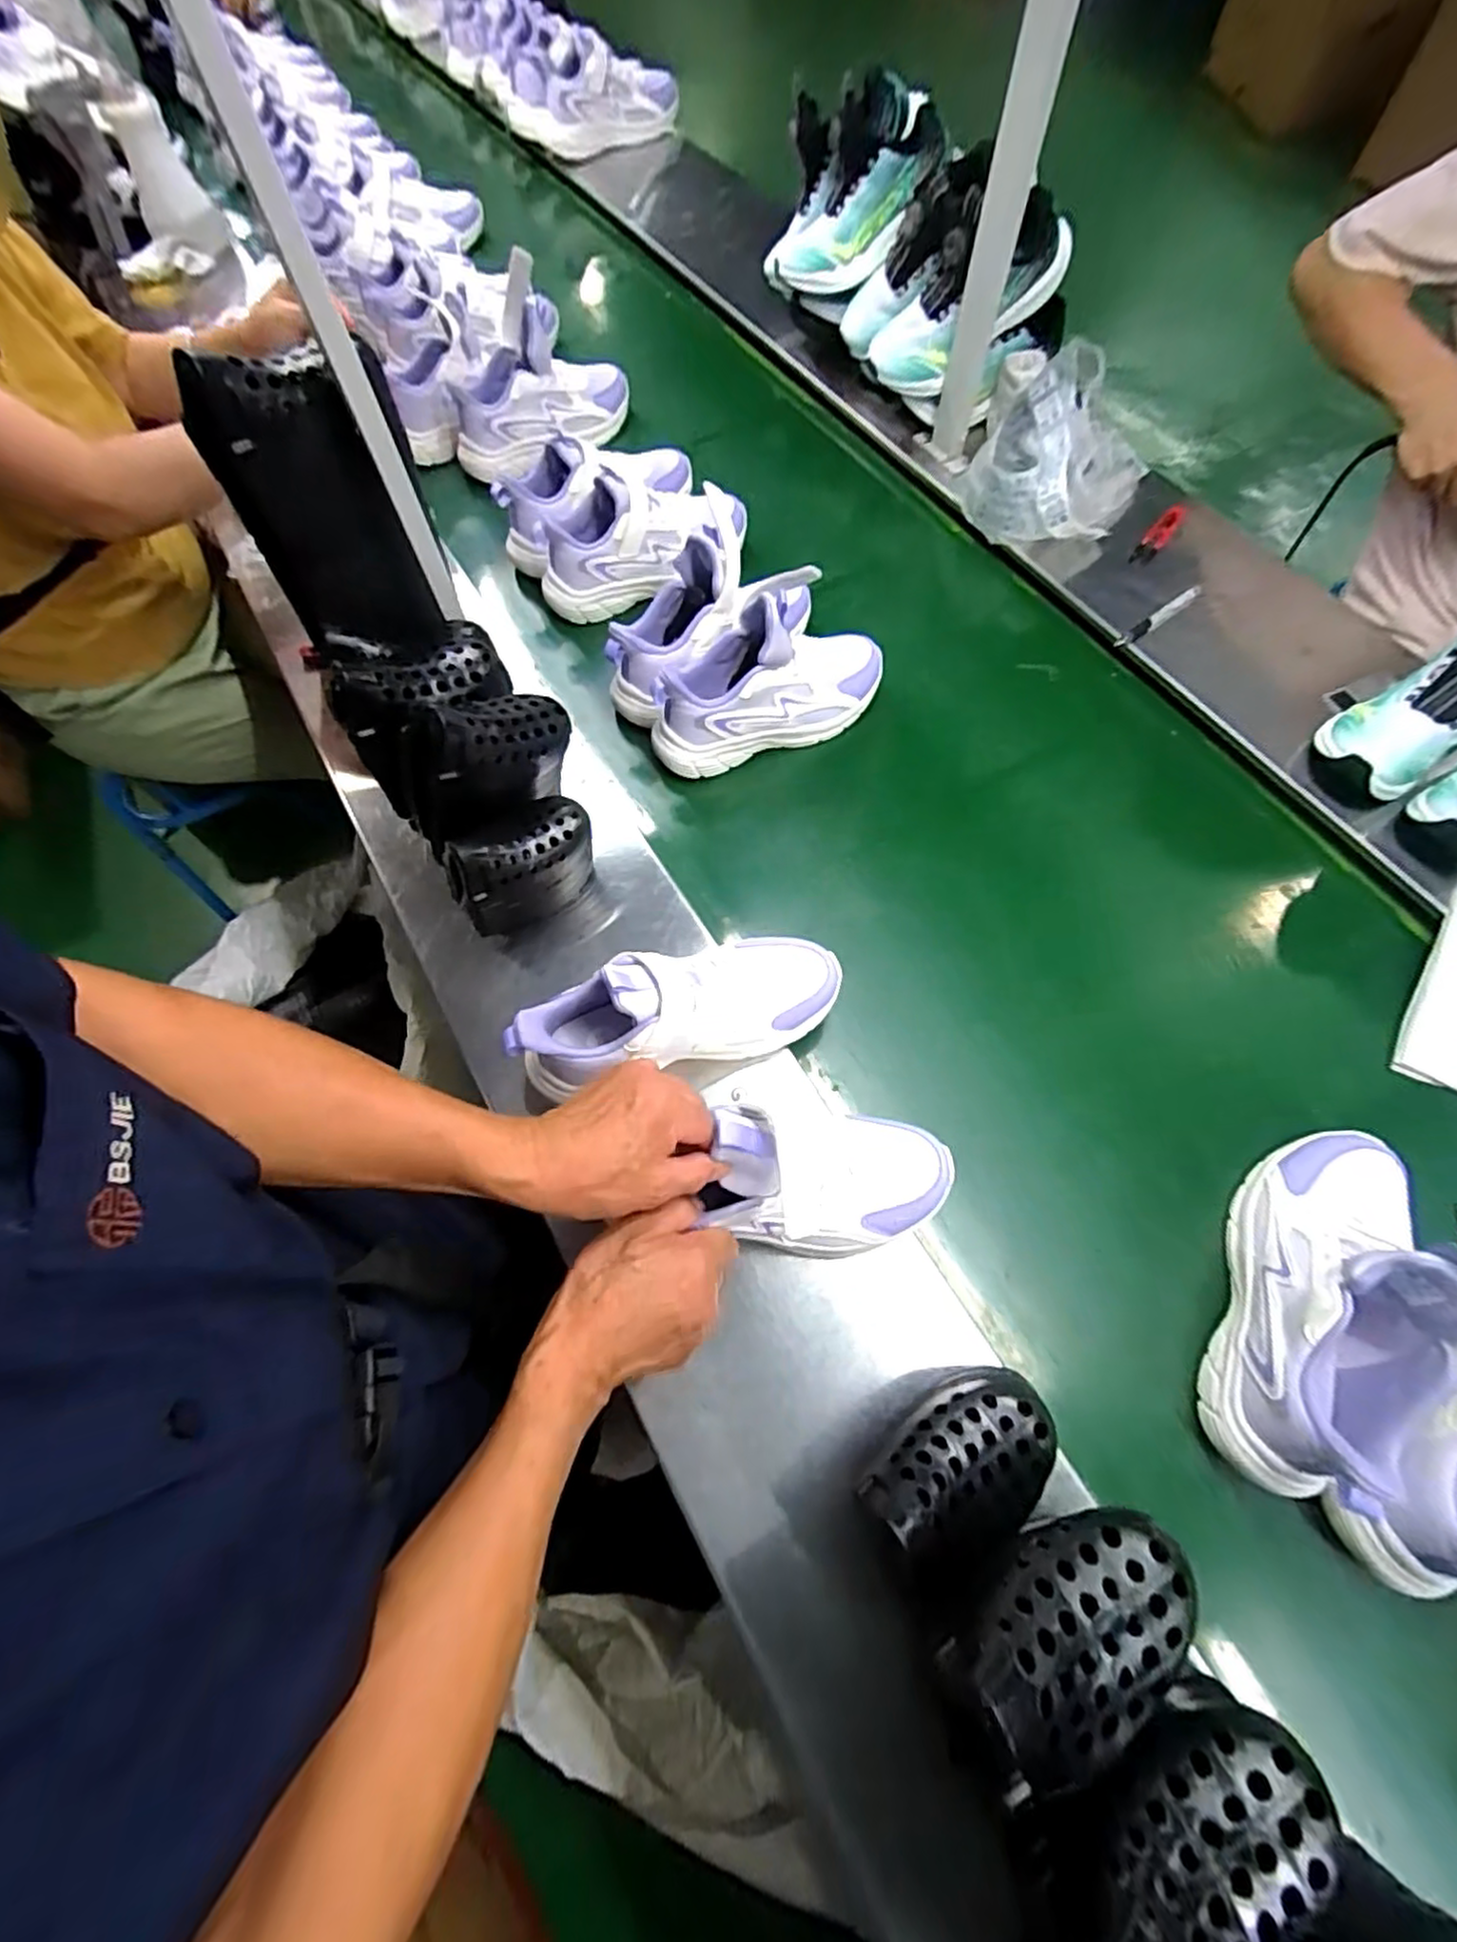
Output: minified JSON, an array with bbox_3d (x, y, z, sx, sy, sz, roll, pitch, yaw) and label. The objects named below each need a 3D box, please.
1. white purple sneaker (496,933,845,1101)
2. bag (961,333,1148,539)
[{"bbox_3d":[-0.035,0.024,0.545,0.252,0.102,0.082,-12,67,-16],"label":"white purple sneaker"},{"bbox_3d":[0.388,-0.614,0.824,0.197,0.101,0.209,22,70,11],"label":"bag"}]

